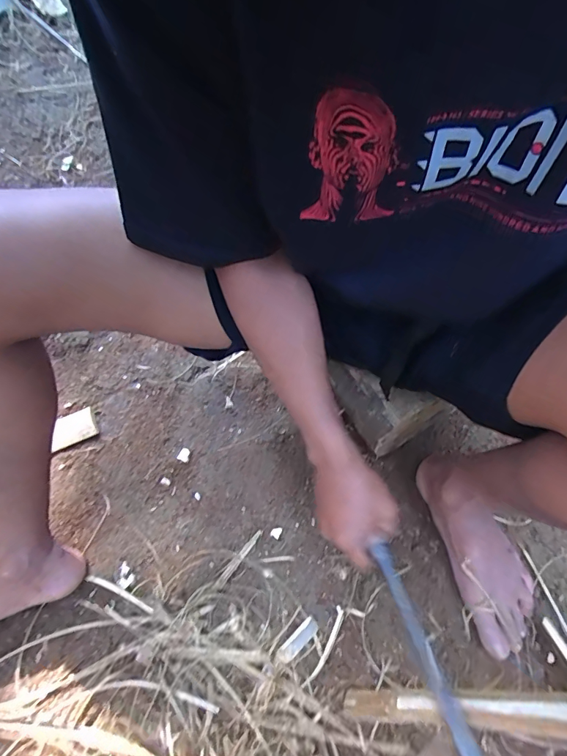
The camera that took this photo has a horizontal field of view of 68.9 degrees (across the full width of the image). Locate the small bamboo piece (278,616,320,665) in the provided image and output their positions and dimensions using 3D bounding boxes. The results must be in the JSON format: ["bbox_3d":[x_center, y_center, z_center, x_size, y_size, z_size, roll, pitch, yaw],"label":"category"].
[{"bbox_3d":[0.018,0.329,0.518,0.059,0.004,0.019,-41,70,-16],"label":"small bamboo piece"}]

